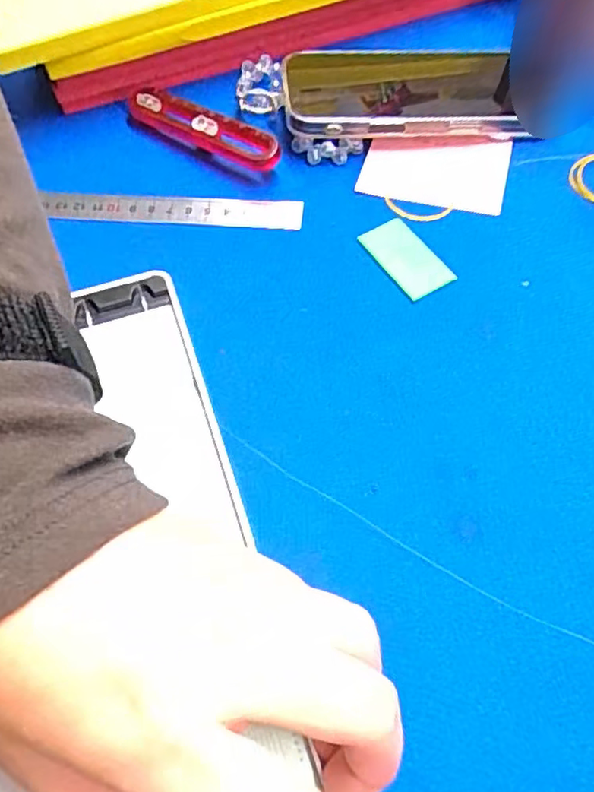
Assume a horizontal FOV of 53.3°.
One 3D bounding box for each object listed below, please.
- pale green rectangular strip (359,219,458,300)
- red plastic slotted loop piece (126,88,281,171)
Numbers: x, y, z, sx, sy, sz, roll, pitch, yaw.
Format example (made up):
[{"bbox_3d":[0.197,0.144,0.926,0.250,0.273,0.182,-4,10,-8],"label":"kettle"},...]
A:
[{"bbox_3d":[0.054,-0.068,0.292,0.025,0.004,0.046,-29,61,-13],"label":"pale green rectangular strip"},{"bbox_3d":[-0.055,-0.153,0.339,0.108,0.019,0.020,31,65,21],"label":"red plastic slotted loop piece"}]

